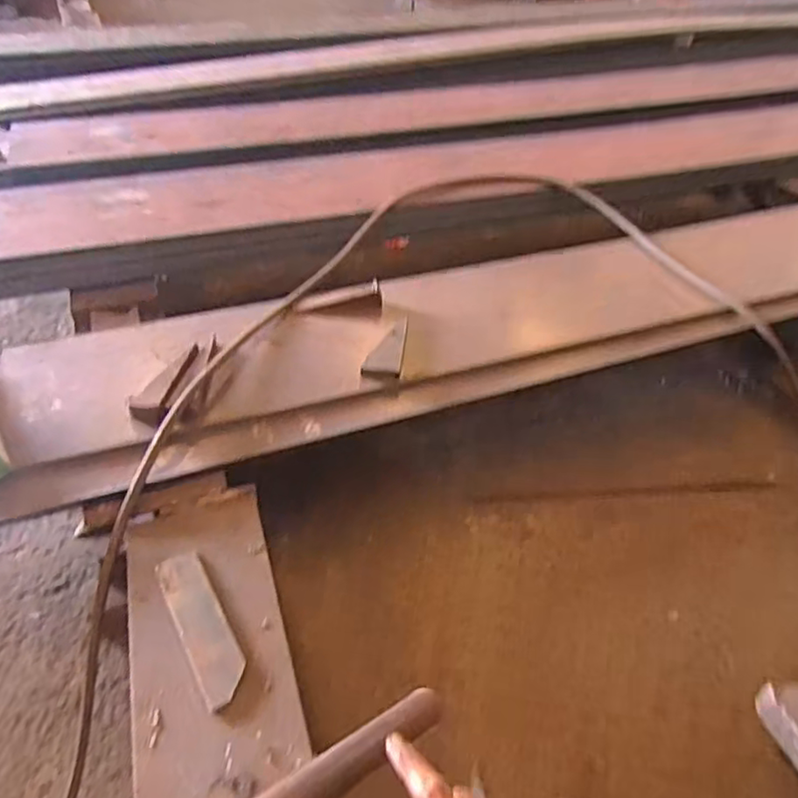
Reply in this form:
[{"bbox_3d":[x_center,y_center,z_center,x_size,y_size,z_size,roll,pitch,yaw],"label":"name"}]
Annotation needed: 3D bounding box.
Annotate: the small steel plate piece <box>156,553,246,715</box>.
[{"bbox_3d":[-0.267,0.304,0.859,0.065,0.006,0.224,-16,49,-30],"label":"small steel plate piece"}]

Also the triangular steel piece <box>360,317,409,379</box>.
[{"bbox_3d":[-0.023,-0.110,1.259,0.070,0.021,0.187,6,41,4],"label":"triangular steel piece"}]

